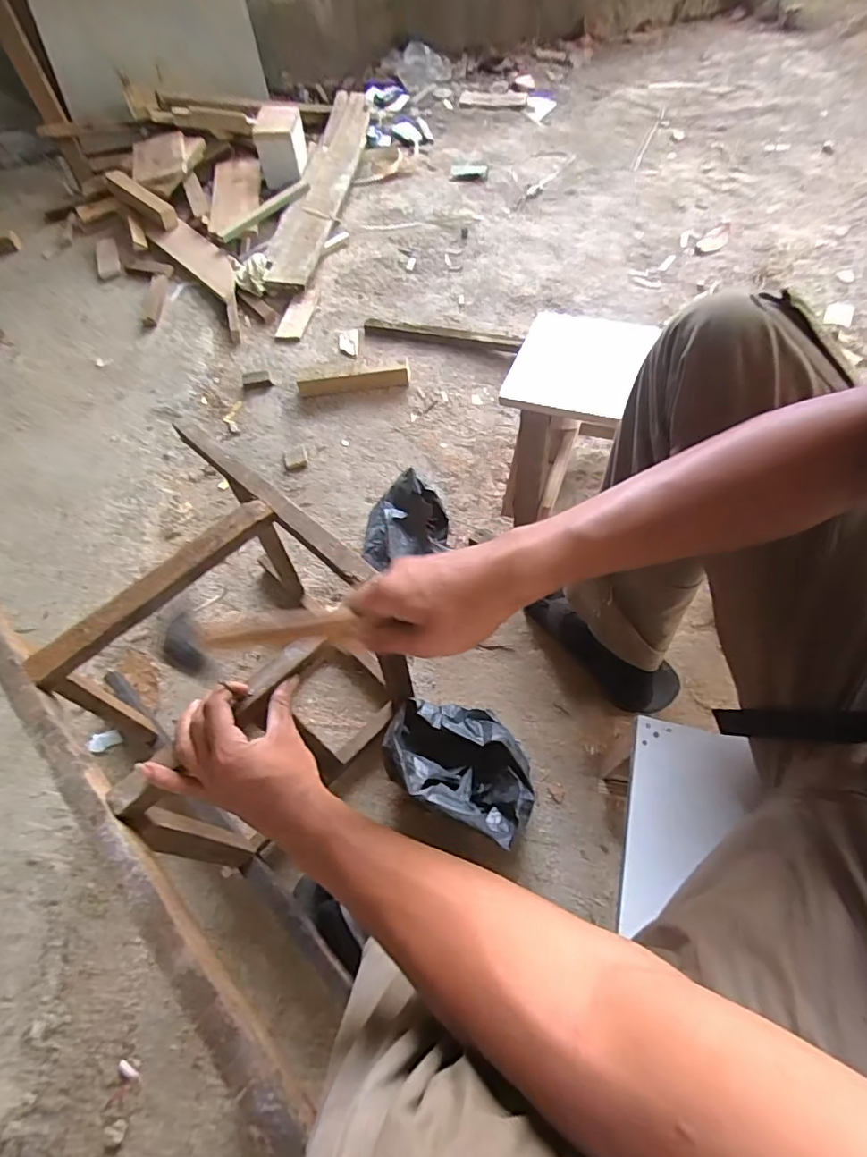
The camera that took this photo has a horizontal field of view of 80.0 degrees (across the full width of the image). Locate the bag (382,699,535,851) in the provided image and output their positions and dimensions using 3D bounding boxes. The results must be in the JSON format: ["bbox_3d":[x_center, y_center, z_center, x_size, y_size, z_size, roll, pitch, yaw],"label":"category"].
[{"bbox_3d":[0.040,0.239,0.689,0.209,0.100,0.141,23,66,14],"label":"bag"}]

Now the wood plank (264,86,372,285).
[{"bbox_3d":[-0.311,-1.152,1.482,0.142,0.043,0.977,10,65,2],"label":"wood plank"}]

